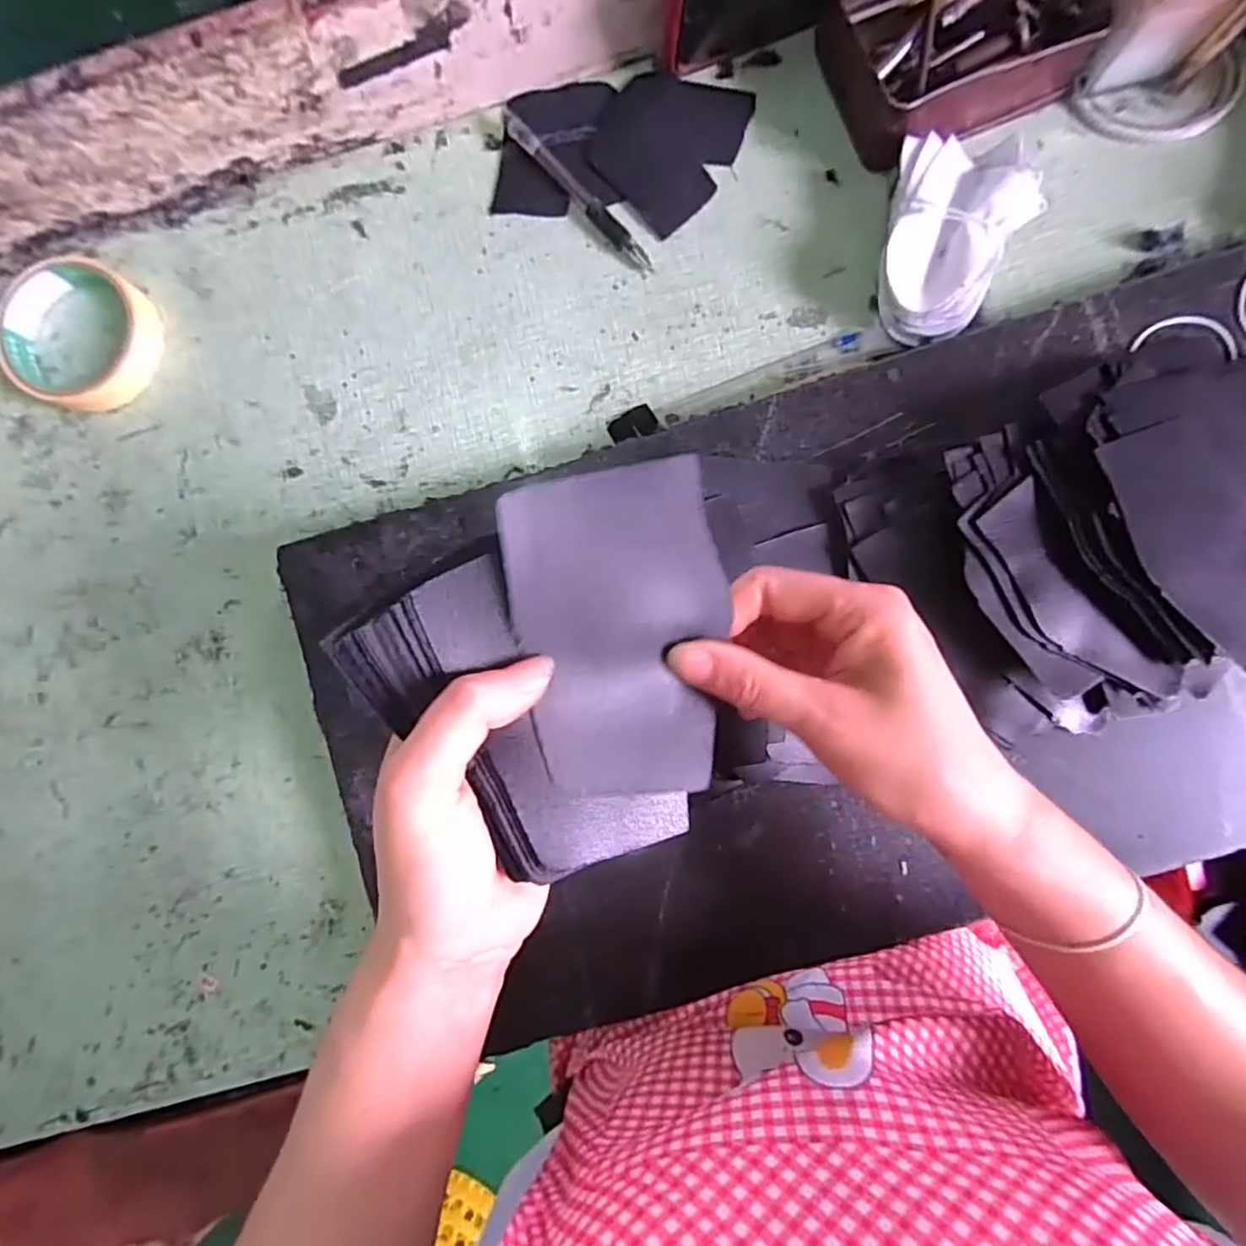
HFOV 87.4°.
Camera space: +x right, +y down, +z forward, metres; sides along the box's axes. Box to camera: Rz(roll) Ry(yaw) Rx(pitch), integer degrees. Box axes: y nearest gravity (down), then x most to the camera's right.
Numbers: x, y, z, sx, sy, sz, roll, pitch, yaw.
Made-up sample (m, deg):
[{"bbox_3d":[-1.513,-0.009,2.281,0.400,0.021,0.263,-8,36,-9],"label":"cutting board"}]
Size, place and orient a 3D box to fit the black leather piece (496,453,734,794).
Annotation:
[{"bbox_3d":[0.002,0.005,0.227,0.073,0.010,0.113,-14,105,-16],"label":"black leather piece"}]

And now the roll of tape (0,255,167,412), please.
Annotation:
[{"bbox_3d":[-0.327,-0.171,0.389,0.088,0.024,0.083,0,87,4],"label":"roll of tape"}]

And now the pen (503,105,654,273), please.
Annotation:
[{"bbox_3d":[-0.028,-0.256,0.386,0.013,0.010,0.126,-40,86,1],"label":"pen"}]

